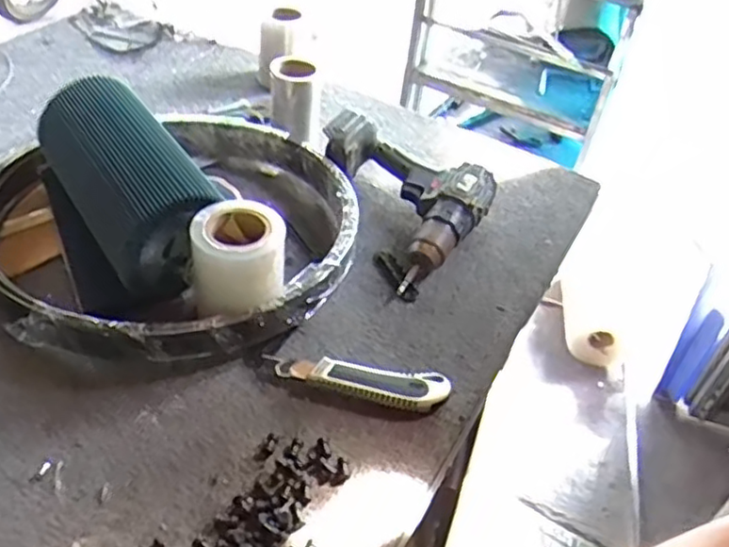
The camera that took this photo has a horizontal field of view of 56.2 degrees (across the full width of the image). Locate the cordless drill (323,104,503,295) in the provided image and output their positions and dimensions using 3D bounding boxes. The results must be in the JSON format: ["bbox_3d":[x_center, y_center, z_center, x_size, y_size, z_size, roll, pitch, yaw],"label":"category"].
[{"bbox_3d":[0.021,-0.090,0.775,0.211,0.074,0.184,28,45,22],"label":"cordless drill"}]

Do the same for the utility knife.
[{"bbox_3d":[-0.005,0.094,0.603,0.157,0.021,0.036,11,41,4],"label":"utility knife"}]

